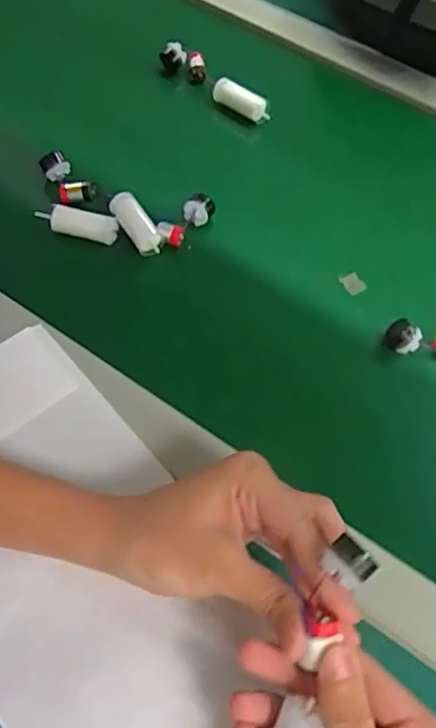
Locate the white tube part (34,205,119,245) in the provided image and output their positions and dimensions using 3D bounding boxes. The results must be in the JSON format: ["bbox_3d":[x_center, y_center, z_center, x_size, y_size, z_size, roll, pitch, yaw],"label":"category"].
[{"bbox_3d":[-0.111,-0.112,0.510,0.067,0.018,0.016,15,60,5],"label":"white tube part"}]

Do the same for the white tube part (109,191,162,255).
[{"bbox_3d":[-0.063,-0.109,0.501,0.019,0.022,0.054,-29,66,-20],"label":"white tube part"}]

